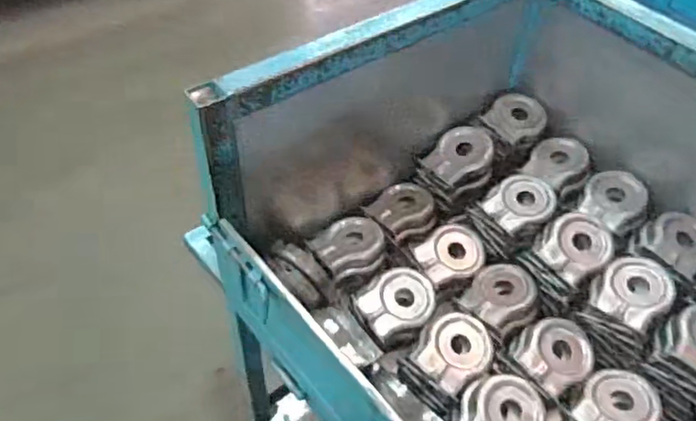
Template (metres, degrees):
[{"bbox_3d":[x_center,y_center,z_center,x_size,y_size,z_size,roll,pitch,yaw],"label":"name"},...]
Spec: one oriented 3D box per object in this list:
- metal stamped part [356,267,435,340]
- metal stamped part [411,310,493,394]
[{"bbox_3d":[0.077,0.143,0.908,0.120,0.030,0.092,-35,60,-28],"label":"metal stamped part"},{"bbox_3d":[0.155,0.202,0.856,0.095,0.030,0.115,30,54,20],"label":"metal stamped part"}]

